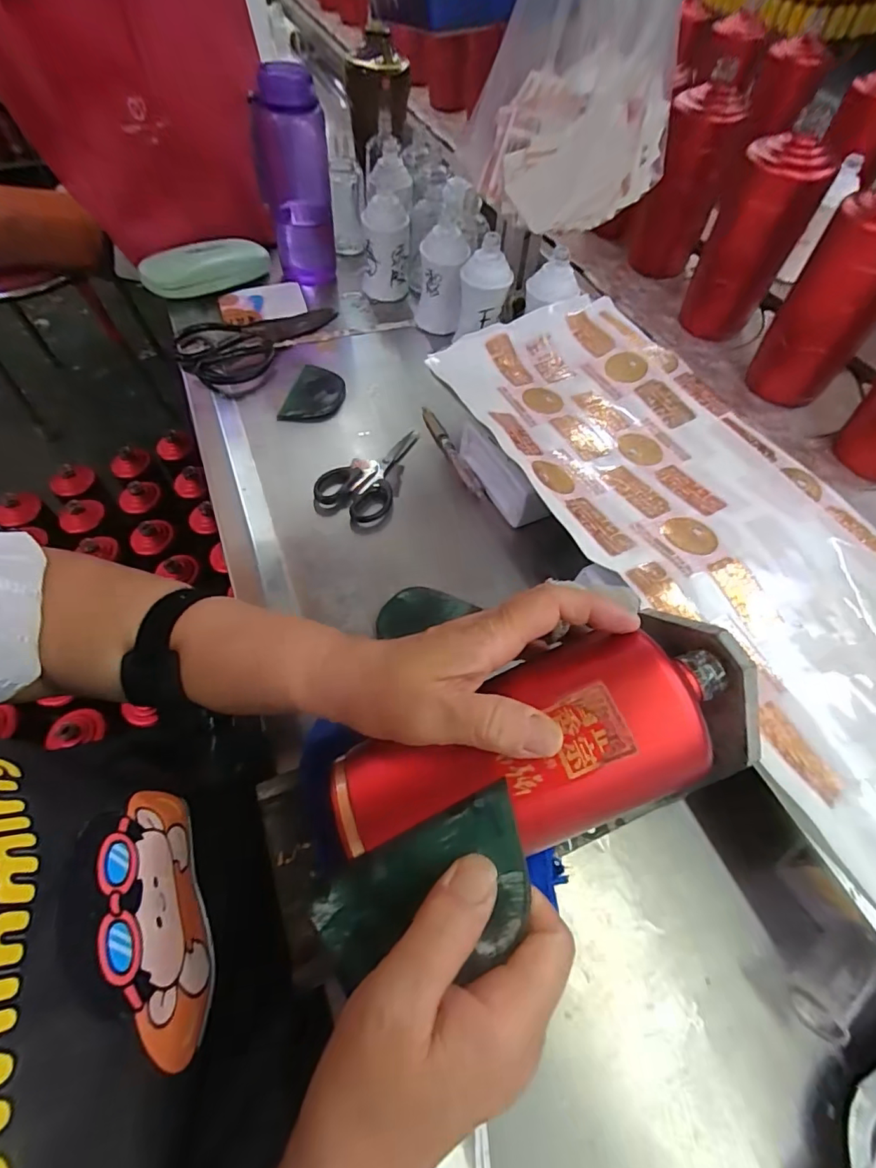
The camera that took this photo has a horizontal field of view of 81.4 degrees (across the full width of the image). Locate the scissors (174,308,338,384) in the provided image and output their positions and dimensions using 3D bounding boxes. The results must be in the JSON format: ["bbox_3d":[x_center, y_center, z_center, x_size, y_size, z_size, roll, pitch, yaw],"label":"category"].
[{"bbox_3d":[-0.211,-0.294,0.598,0.094,0.030,0.196,31,62,16],"label":"scissors"}]

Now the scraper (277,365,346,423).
[{"bbox_3d":[-0.130,-0.203,0.552,0.055,0.010,0.090,11,58,5],"label":"scraper"}]

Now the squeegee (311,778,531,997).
[{"bbox_3d":[-0.004,0.128,0.205,0.093,0.004,0.055,-28,60,1],"label":"squeegee"}]

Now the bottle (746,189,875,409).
[{"bbox_3d":[0.365,-0.256,0.471,0.058,0.179,0.068,-20,61,-14],"label":"bottle"}]

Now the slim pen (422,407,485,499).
[{"bbox_3d":[0.013,-0.135,0.510,0.014,0.007,0.138,-18,60,-13],"label":"slim pen"}]

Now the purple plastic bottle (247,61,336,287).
[{"bbox_3d":[-0.171,-0.483,0.619,0.082,0.206,0.067,-15,60,-11],"label":"purple plastic bottle"}]

